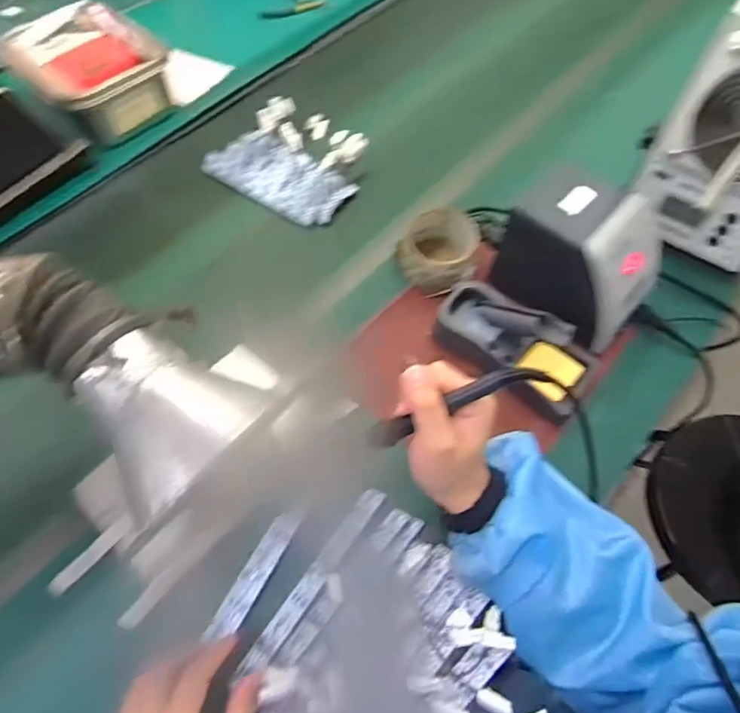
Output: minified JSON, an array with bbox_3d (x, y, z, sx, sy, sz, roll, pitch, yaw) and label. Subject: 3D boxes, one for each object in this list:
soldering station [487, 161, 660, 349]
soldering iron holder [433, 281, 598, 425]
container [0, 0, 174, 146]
[{"bbox_3d":[0.225,-0.108,0.556,0.151,0.119,0.110,37,67,20],"label":"soldering station"},{"bbox_3d":[0.153,-0.021,0.535,0.168,0.080,0.075,37,67,20],"label":"soldering iron holder"},{"bbox_3d":[-0.404,-0.413,0.758,0.169,0.076,0.224,-39,67,-19],"label":"container"}]

